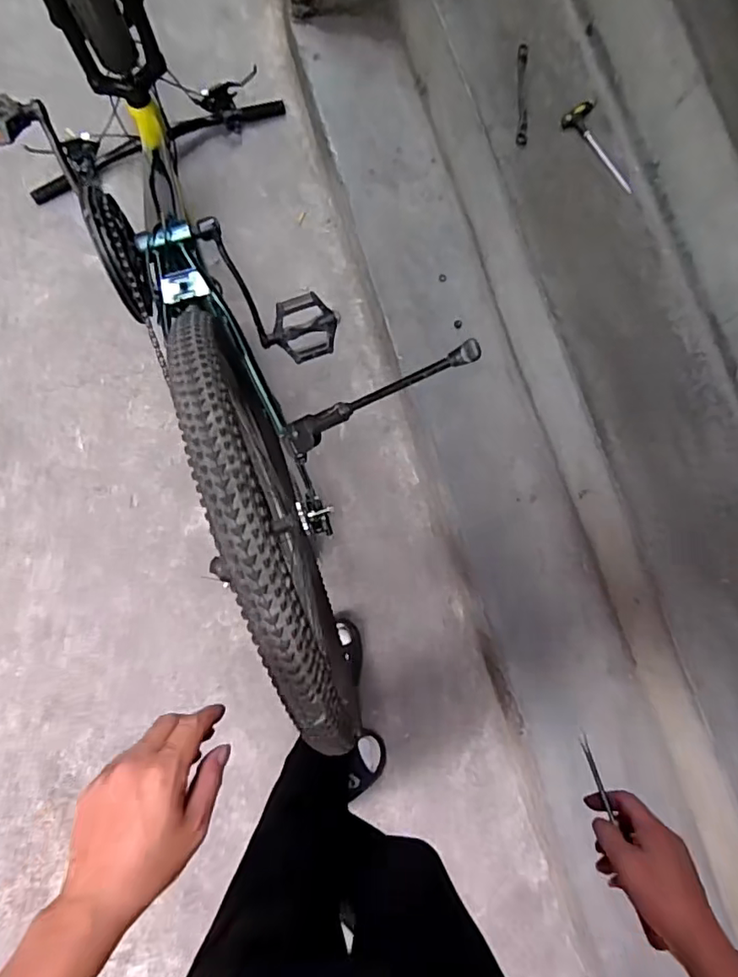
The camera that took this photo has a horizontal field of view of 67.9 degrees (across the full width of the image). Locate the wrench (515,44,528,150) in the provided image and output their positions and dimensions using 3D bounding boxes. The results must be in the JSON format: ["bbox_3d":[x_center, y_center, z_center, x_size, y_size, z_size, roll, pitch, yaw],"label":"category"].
[{"bbox_3d":[0.315,-0.813,1.125,0.023,0.011,0.223,2,84,-5],"label":"wrench"}]

